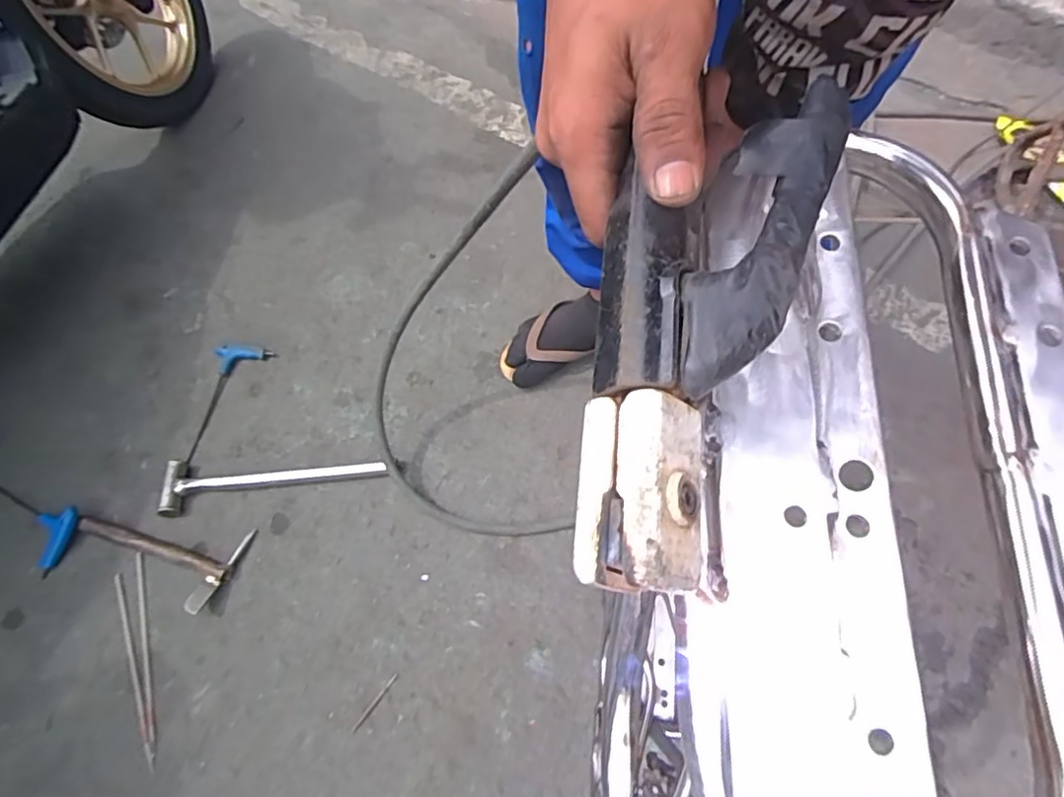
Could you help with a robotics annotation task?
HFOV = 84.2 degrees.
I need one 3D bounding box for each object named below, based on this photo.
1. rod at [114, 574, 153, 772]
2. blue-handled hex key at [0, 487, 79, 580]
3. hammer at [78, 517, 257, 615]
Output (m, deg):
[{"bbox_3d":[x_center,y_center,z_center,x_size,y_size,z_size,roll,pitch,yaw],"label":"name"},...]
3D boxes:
[{"bbox_3d":[-0.481,0.320,0.709,0.011,0.007,0.240,-27,61,-12],"label":"rod"},{"bbox_3d":[-0.698,0.168,0.798,0.175,0.026,0.086,17,62,14],"label":"blue-handled hex key"},{"bbox_3d":[-0.493,0.189,0.775,0.221,0.025,0.110,17,62,14],"label":"hammer"}]

